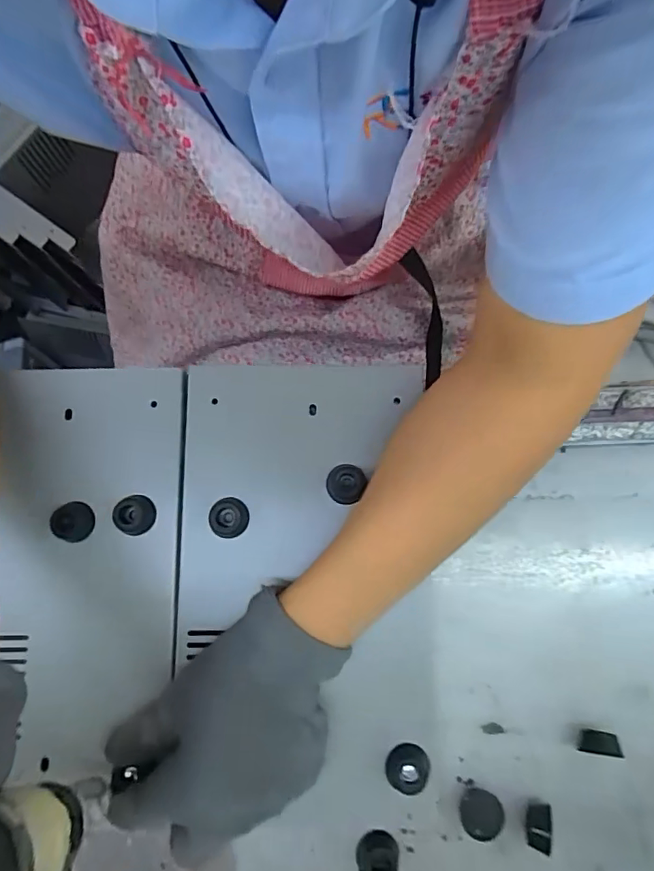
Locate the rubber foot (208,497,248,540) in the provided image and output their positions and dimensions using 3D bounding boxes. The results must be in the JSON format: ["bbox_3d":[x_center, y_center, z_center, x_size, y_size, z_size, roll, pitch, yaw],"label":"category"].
[{"bbox_3d":[-0.061,0.051,0.323,0.025,0.005,0.024,0,78,0],"label":"rubber foot"}]

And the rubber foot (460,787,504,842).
[{"bbox_3d":[0.089,0.219,0.301,0.024,0.013,0.021,-24,79,-5],"label":"rubber foot"}]

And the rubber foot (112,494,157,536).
[{"bbox_3d":[-0.119,0.049,0.320,0.024,0.007,0.024,4,78,0],"label":"rubber foot"}]

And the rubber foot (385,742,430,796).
[{"bbox_3d":[0.046,0.189,0.297,0.024,0.017,0.022,2,78,0],"label":"rubber foot"}]

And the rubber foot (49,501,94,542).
[{"bbox_3d":[-0.158,0.054,0.324,0.024,0.011,0.025,6,66,-15],"label":"rubber foot"}]

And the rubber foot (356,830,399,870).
[{"bbox_3d":[0.029,0.242,0.297,0.022,0.014,0.022,0,78,0],"label":"rubber foot"}]

